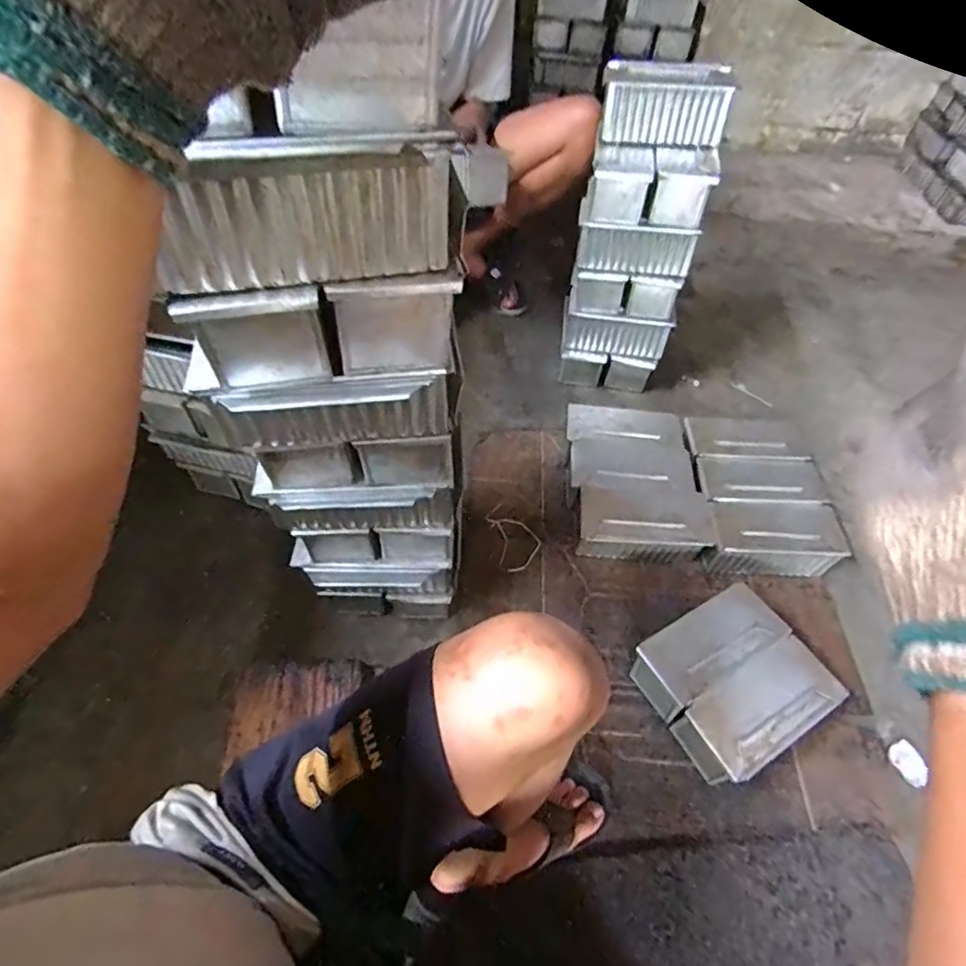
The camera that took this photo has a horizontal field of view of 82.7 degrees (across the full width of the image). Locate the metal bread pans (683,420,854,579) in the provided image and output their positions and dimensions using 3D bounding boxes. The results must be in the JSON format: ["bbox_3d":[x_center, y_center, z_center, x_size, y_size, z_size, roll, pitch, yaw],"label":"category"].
[{"bbox_3d":[0.471,0.019,0.954,0.215,0.085,0.295,3,52,0],"label":"metal bread pans"}]

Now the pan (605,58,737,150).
[{"bbox_3d":[0.294,-0.618,0.894,0.199,0.093,0.099,11,52,6],"label":"pan"}]

